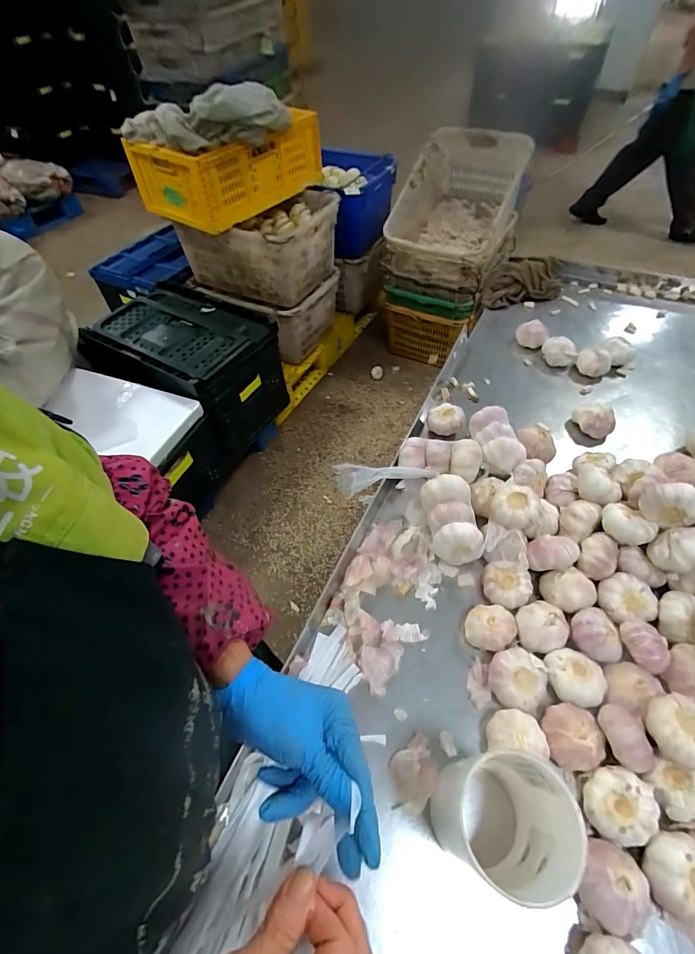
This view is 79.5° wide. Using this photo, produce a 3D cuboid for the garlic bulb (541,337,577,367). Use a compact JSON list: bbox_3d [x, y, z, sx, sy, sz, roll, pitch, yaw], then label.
[{"bbox_3d":[0.400,-0.234,0.794,0.053,0.046,0.046,12,54,12],"label":"garlic bulb"}]

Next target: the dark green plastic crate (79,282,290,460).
[{"bbox_3d":[-0.584,-0.405,1.587,0.606,0.351,0.452,23,57,19],"label":"dark green plastic crate"}]

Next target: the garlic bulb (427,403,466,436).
[{"bbox_3d":[0.166,-0.095,0.704,0.060,0.045,0.049,18,55,16],"label":"garlic bulb"}]

